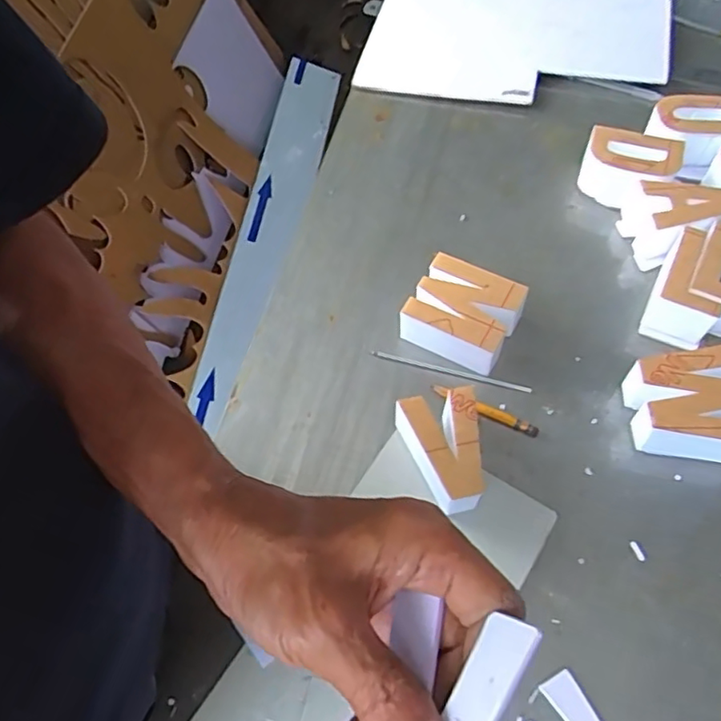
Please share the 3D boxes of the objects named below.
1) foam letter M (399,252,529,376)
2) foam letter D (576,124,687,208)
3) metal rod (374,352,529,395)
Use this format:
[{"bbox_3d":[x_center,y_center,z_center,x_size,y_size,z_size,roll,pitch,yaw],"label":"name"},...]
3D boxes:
[{"bbox_3d":[0.086,-0.039,0.520,0.086,0.046,0.069,27,67,17],"label":"foam letter M"},{"bbox_3d":[0.254,-0.182,0.583,0.081,0.048,0.060,18,64,13],"label":"foam letter D"},{"bbox_3d":[0.076,0.008,0.518,0.134,0.004,0.007,14,63,11],"label":"metal rod"}]

